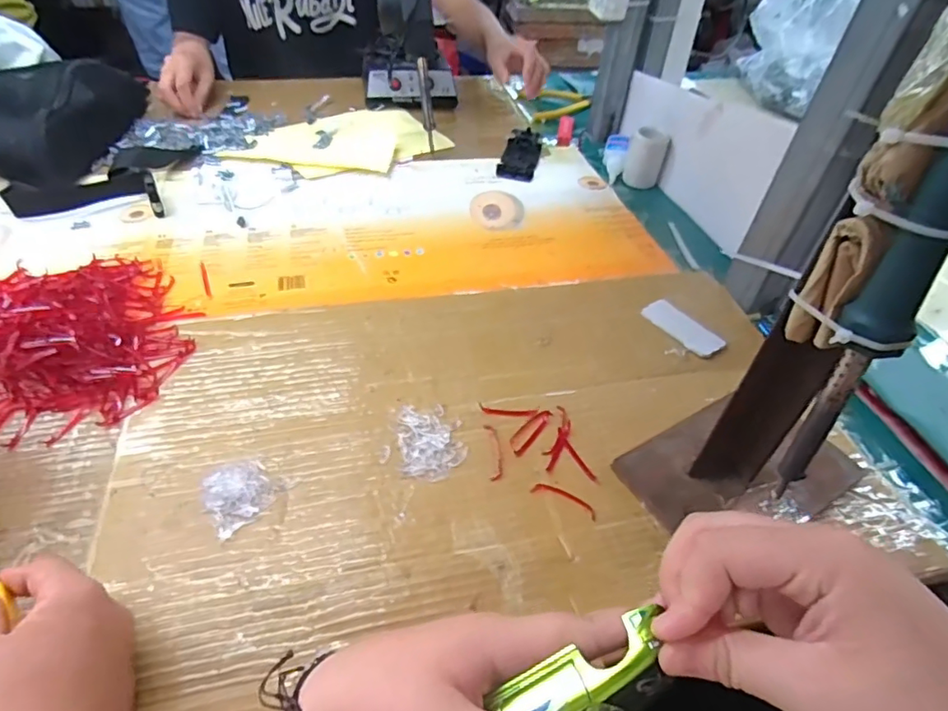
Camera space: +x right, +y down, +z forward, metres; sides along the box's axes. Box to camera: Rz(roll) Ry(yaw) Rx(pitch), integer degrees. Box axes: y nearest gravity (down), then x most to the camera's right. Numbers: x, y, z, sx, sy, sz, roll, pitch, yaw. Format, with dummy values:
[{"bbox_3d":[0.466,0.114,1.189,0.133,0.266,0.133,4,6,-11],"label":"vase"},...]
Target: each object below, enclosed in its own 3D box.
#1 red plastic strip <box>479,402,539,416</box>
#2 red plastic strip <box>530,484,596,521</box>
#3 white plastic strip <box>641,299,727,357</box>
[{"bbox_3d":[0.027,0.042,0.414,0.045,0.004,0.009,5,45,2],"label":"red plastic strip"},{"bbox_3d":[0.062,0.097,0.364,0.046,0.004,0.011,20,47,16],"label":"red plastic strip"},{"bbox_3d":[0.190,-0.027,0.491,0.034,0.004,0.075,-24,51,-25],"label":"white plastic strip"}]

